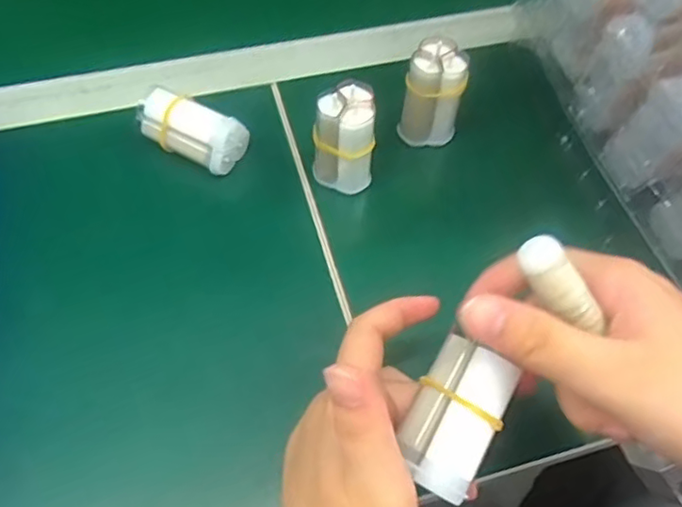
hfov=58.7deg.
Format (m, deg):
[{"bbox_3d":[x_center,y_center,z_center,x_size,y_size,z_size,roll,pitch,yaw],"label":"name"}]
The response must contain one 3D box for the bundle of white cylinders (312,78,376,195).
[{"bbox_3d":[0.002,-0.068,0.370,0.036,0.067,0.032,2,59,-2],"label":"bundle of white cylinders"}]

